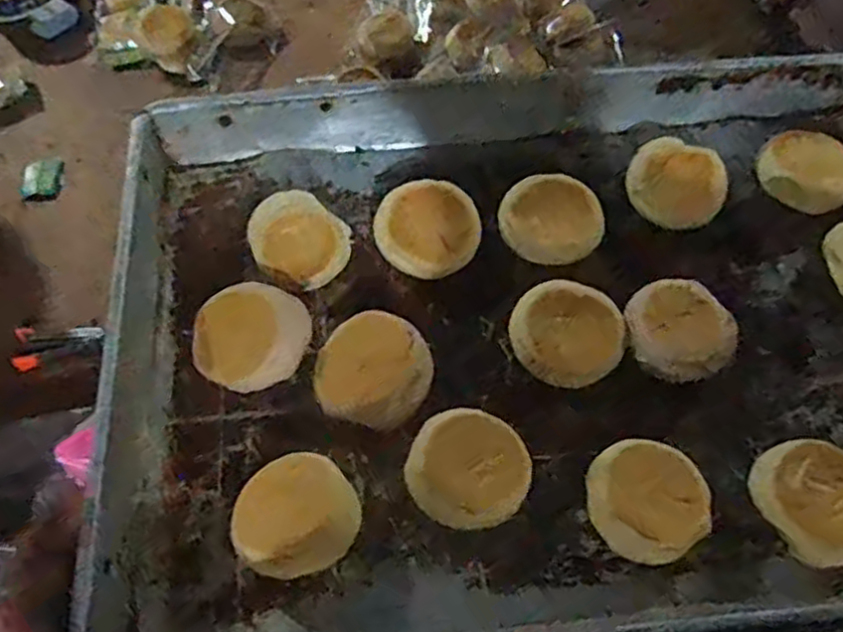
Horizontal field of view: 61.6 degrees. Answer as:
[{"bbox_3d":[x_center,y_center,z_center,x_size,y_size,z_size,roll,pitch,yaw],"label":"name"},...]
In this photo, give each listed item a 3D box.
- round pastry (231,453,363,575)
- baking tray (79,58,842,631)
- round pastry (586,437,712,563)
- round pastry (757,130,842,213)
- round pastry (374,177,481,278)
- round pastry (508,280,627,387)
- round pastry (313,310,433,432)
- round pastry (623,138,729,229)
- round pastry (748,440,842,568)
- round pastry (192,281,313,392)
[{"bbox_3d":[-0.074,0.124,0.429,0.070,0.037,0.065,-1,60,2],"label":"round pastry"},{"bbox_3d":[0.114,-0.005,0.491,0.635,0.085,0.429,-6,60,-1],"label":"baking tray"},{"bbox_3d":[0.142,0.115,0.442,0.071,0.025,0.072,-1,60,2],"label":"round pastry"},{"bbox_3d":[0.316,-0.119,0.578,0.073,0.031,0.058,36,67,20],"label":"round pastry"},{"bbox_3d":[0.006,-0.068,0.538,0.075,0.020,0.075,44,72,1],"label":"round pastry"},{"bbox_3d":[0.102,0.011,0.498,0.078,0.027,0.069,14,62,10],"label":"round pastry"},{"bbox_3d":[-0.032,0.036,0.479,0.073,0.033,0.072,-1,60,2],"label":"round pastry"},{"bbox_3d":[0.203,-0.104,0.568,0.079,0.040,0.065,32,66,18],"label":"round pastry"},{"bbox_3d":[0.251,0.116,0.445,0.071,0.030,0.074,-1,60,2],"label":"round pastry"},{"bbox_3d":[-0.119,0.014,0.490,0.069,0.029,0.073,-1,60,2],"label":"round pastry"}]

